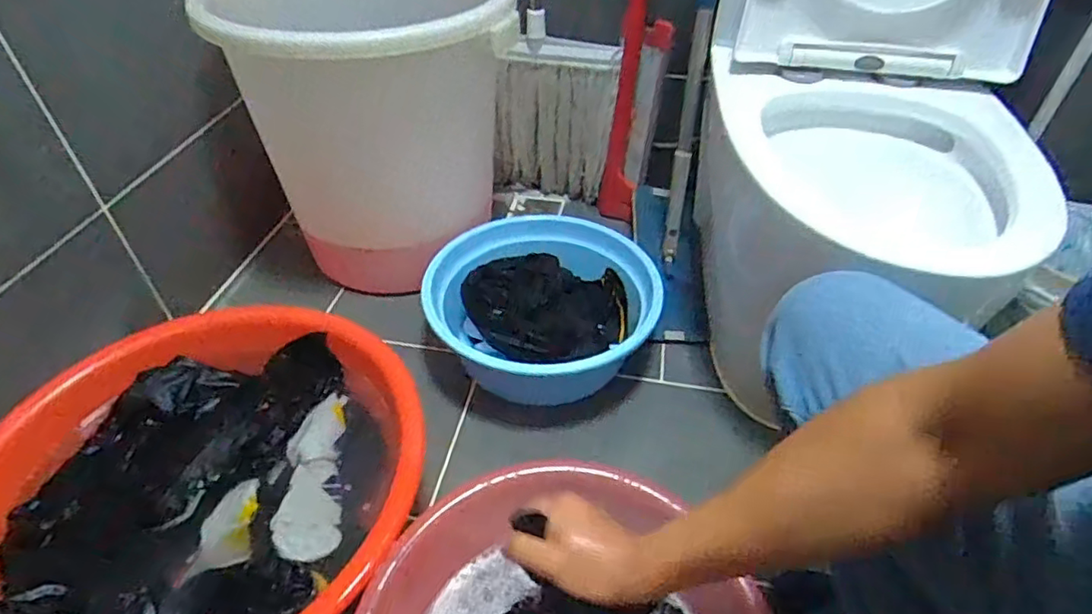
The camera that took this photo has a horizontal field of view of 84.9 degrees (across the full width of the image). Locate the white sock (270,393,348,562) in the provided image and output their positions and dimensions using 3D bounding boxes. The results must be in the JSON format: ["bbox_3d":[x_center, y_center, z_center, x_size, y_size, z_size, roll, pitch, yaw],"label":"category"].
[{"bbox_3d":[-0.282,0.200,0.722,0.069,0.019,0.218,-8,44,-9],"label":"white sock"}]

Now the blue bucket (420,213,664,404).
[{"bbox_3d":[0.000,-0.003,0.964,0.332,0.119,0.356,1,43,-1],"label":"blue bucket"}]

